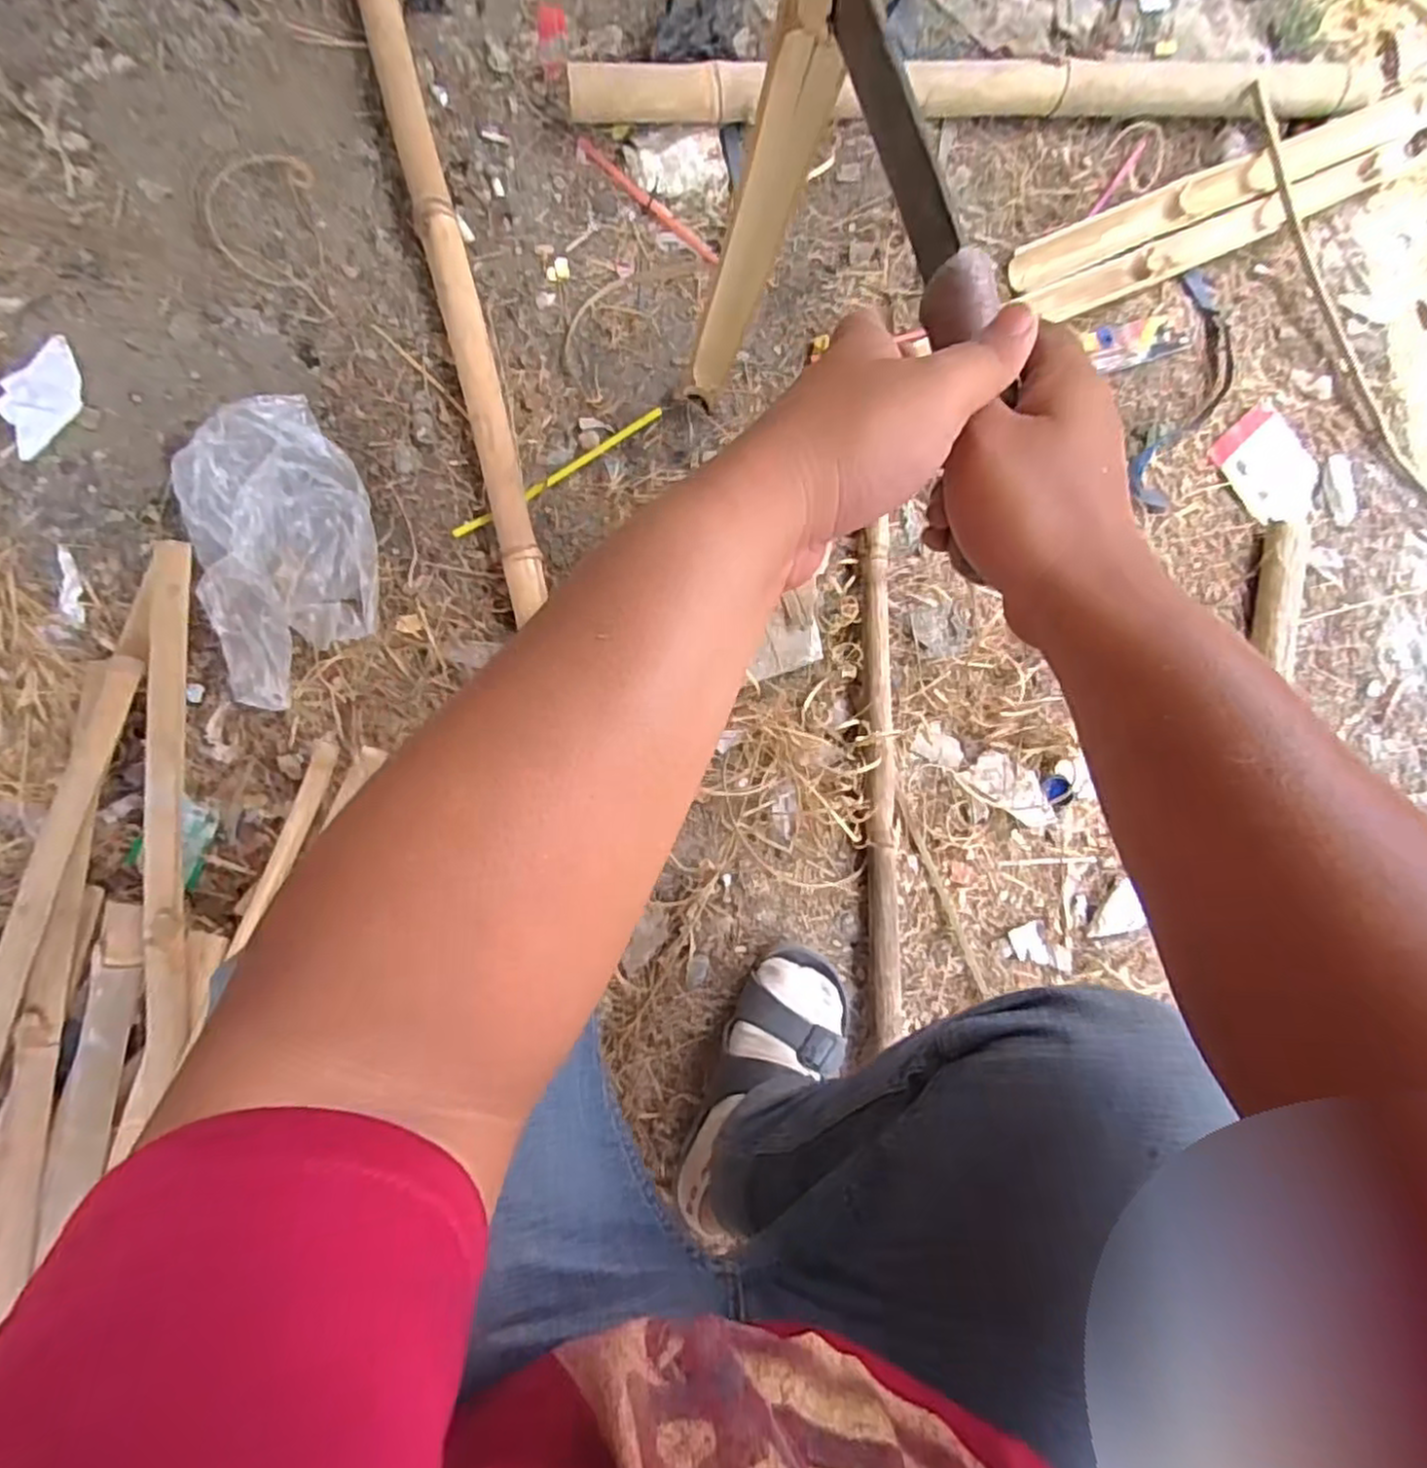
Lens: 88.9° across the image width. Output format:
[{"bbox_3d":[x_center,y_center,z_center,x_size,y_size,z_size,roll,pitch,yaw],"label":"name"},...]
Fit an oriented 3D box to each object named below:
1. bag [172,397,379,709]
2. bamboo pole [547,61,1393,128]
[{"bbox_3d":[-0.387,-0.166,0.655,0.150,0.063,0.259,-14,89,-9],"label":"bag"},{"bbox_3d":[0.315,-0.693,0.787,0.938,0.050,0.051,-7,88,-9],"label":"bamboo pole"}]

